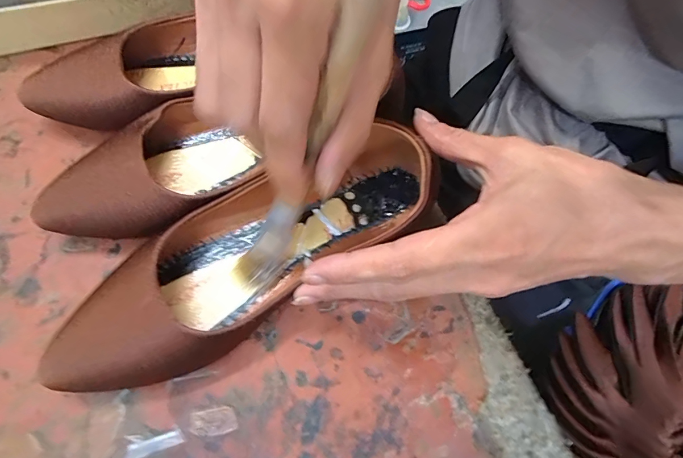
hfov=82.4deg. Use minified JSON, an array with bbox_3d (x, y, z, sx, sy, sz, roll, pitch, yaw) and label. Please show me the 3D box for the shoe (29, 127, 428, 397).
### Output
[{"bbox_3d":[-0.046,0.006,0.232,0.254,0.060,0.081,-32,71,-12],"label":"shoe"}]

